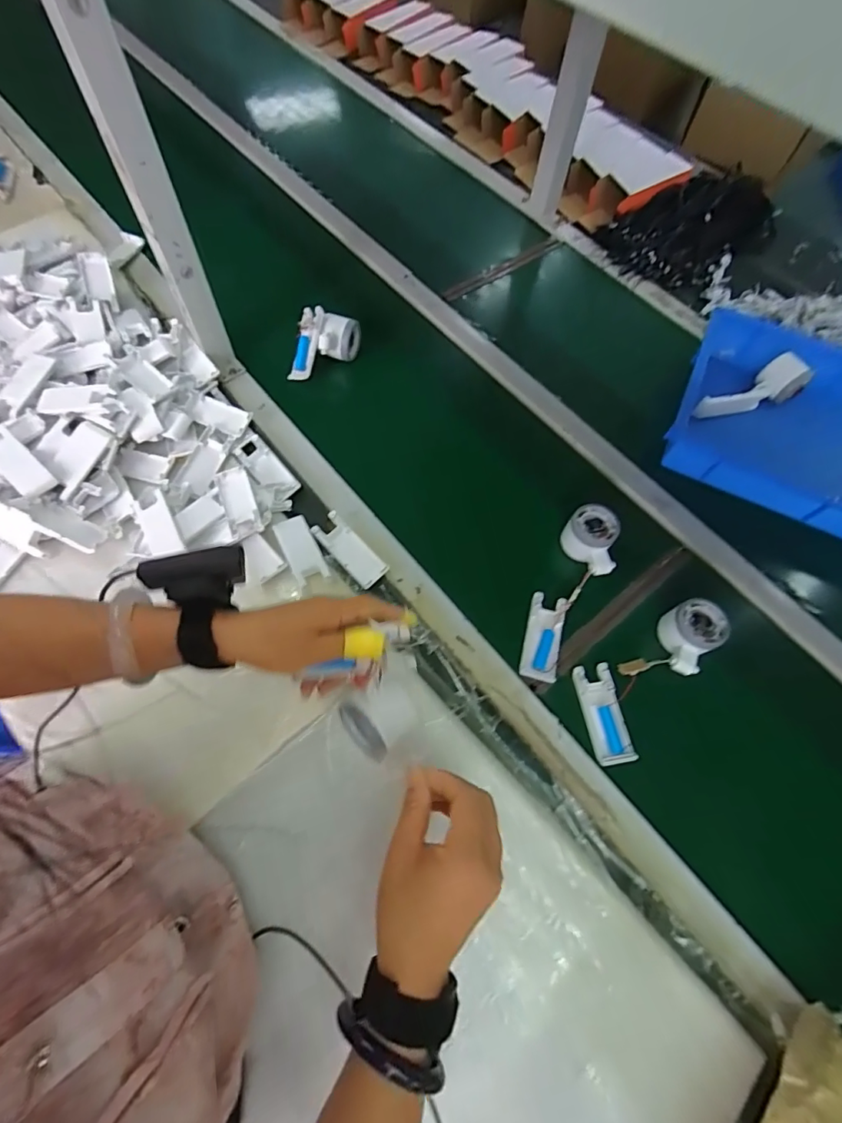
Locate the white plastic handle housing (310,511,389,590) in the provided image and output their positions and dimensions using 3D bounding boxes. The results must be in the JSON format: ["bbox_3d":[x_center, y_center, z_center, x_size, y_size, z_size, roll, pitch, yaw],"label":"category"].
[{"bbox_3d":[-0.089,-0.011,0.603,0.041,0.024,0.107,-40,73,-19],"label":"white plastic handle housing"}]

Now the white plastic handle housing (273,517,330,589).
[{"bbox_3d":[-0.146,-0.015,0.586,0.041,0.008,0.090,-25,69,-14],"label":"white plastic handle housing"}]

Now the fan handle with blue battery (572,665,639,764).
[{"bbox_3d":[0.204,0.169,0.535,0.043,0.012,0.104,-8,66,-7],"label":"fan handle with blue battery"}]

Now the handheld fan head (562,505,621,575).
[{"bbox_3d":[0.217,-0.026,0.608,0.070,0.047,0.082,-33,71,-17],"label":"handheld fan head"}]

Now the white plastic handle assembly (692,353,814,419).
[{"bbox_3d":[0.491,-0.255,0.714,0.172,0.046,0.057,-23,68,-14],"label":"white plastic handle assembly"}]

